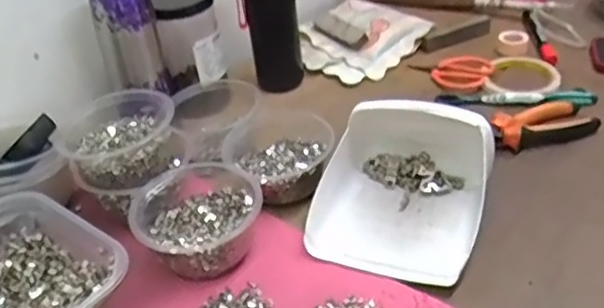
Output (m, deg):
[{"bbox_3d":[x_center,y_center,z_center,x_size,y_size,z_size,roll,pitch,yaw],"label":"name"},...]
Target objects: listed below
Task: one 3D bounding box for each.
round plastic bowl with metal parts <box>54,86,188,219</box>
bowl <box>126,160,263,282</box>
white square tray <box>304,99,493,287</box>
[{"bbox_3d":[-0.182,-0.009,0.626,0.111,0.069,0.111,-4,36,3],"label":"round plastic bowl with metal parts"},{"bbox_3d":[-0.097,0.059,0.583,0.113,0.054,0.117,-4,36,3],"label":"bowl"},{"bbox_3d":[0.094,0.021,0.596,0.156,0.083,0.180,9,40,20],"label":"white square tray"}]

